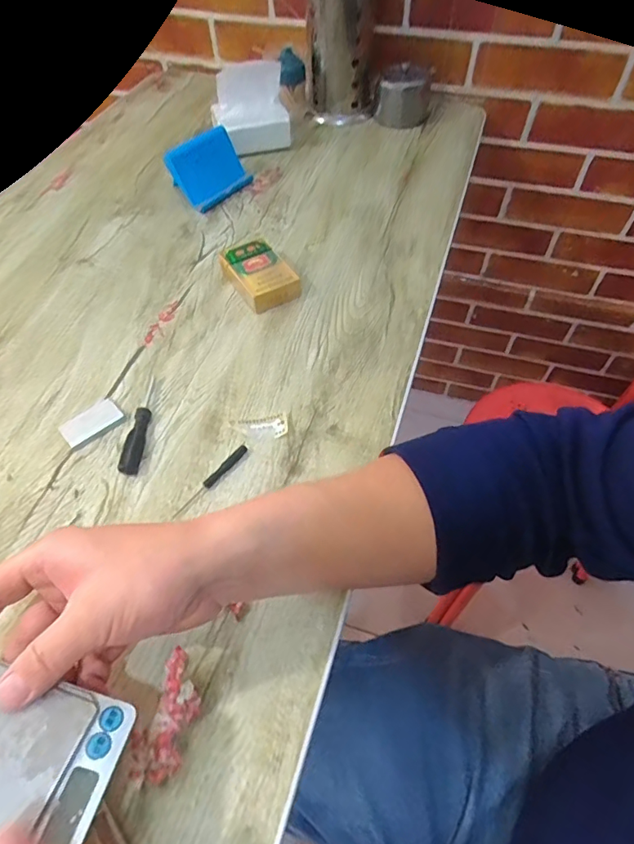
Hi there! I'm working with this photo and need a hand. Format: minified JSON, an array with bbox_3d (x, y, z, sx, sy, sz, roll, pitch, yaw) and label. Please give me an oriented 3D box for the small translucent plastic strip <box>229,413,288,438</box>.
[{"bbox_3d":[-0.050,0.005,0.438,0.049,0.004,0.023,-7,56,-3],"label":"small translucent plastic strip"}]

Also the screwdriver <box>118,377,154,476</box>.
[{"bbox_3d":[-0.154,0.000,0.437,0.013,0.012,0.100,1,56,3],"label":"screwdriver"}]

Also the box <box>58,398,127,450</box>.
[{"bbox_3d":[-0.200,0.000,0.444,0.051,0.005,0.031,-40,63,-22],"label":"box"}]

